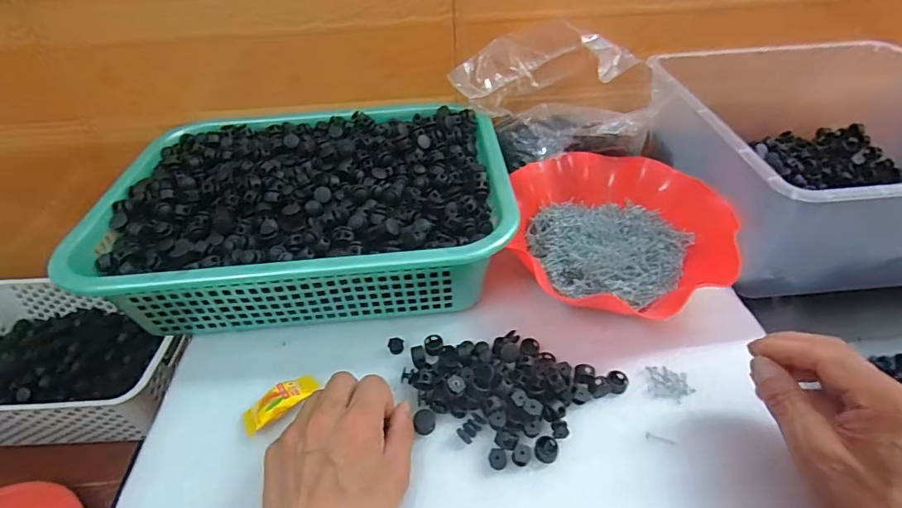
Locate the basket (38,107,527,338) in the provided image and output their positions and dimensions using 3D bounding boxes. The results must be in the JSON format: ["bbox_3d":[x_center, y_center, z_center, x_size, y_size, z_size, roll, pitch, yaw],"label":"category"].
[{"bbox_3d":[-0.142,-0.066,0.490,0.384,0.076,0.286,-6,42,-4],"label":"basket"}]

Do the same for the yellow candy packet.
[{"bbox_3d":[-0.135,0.117,0.379,0.060,0.013,0.026,-32,50,-28],"label":"yellow candy packet"}]

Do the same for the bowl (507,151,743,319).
[{"bbox_3d":[0.165,-0.032,0.480,0.199,0.049,0.200,-1,42,1],"label":"bowl"}]

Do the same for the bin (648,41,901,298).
[{"bbox_3d":[0.390,-0.116,0.508,0.296,0.122,0.299,-4,46,-2],"label":"bin"}]

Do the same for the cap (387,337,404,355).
[{"bbox_3d":[-0.048,0.081,0.426,0.013,0.007,0.014,-1,42,1],"label":"cap"}]

